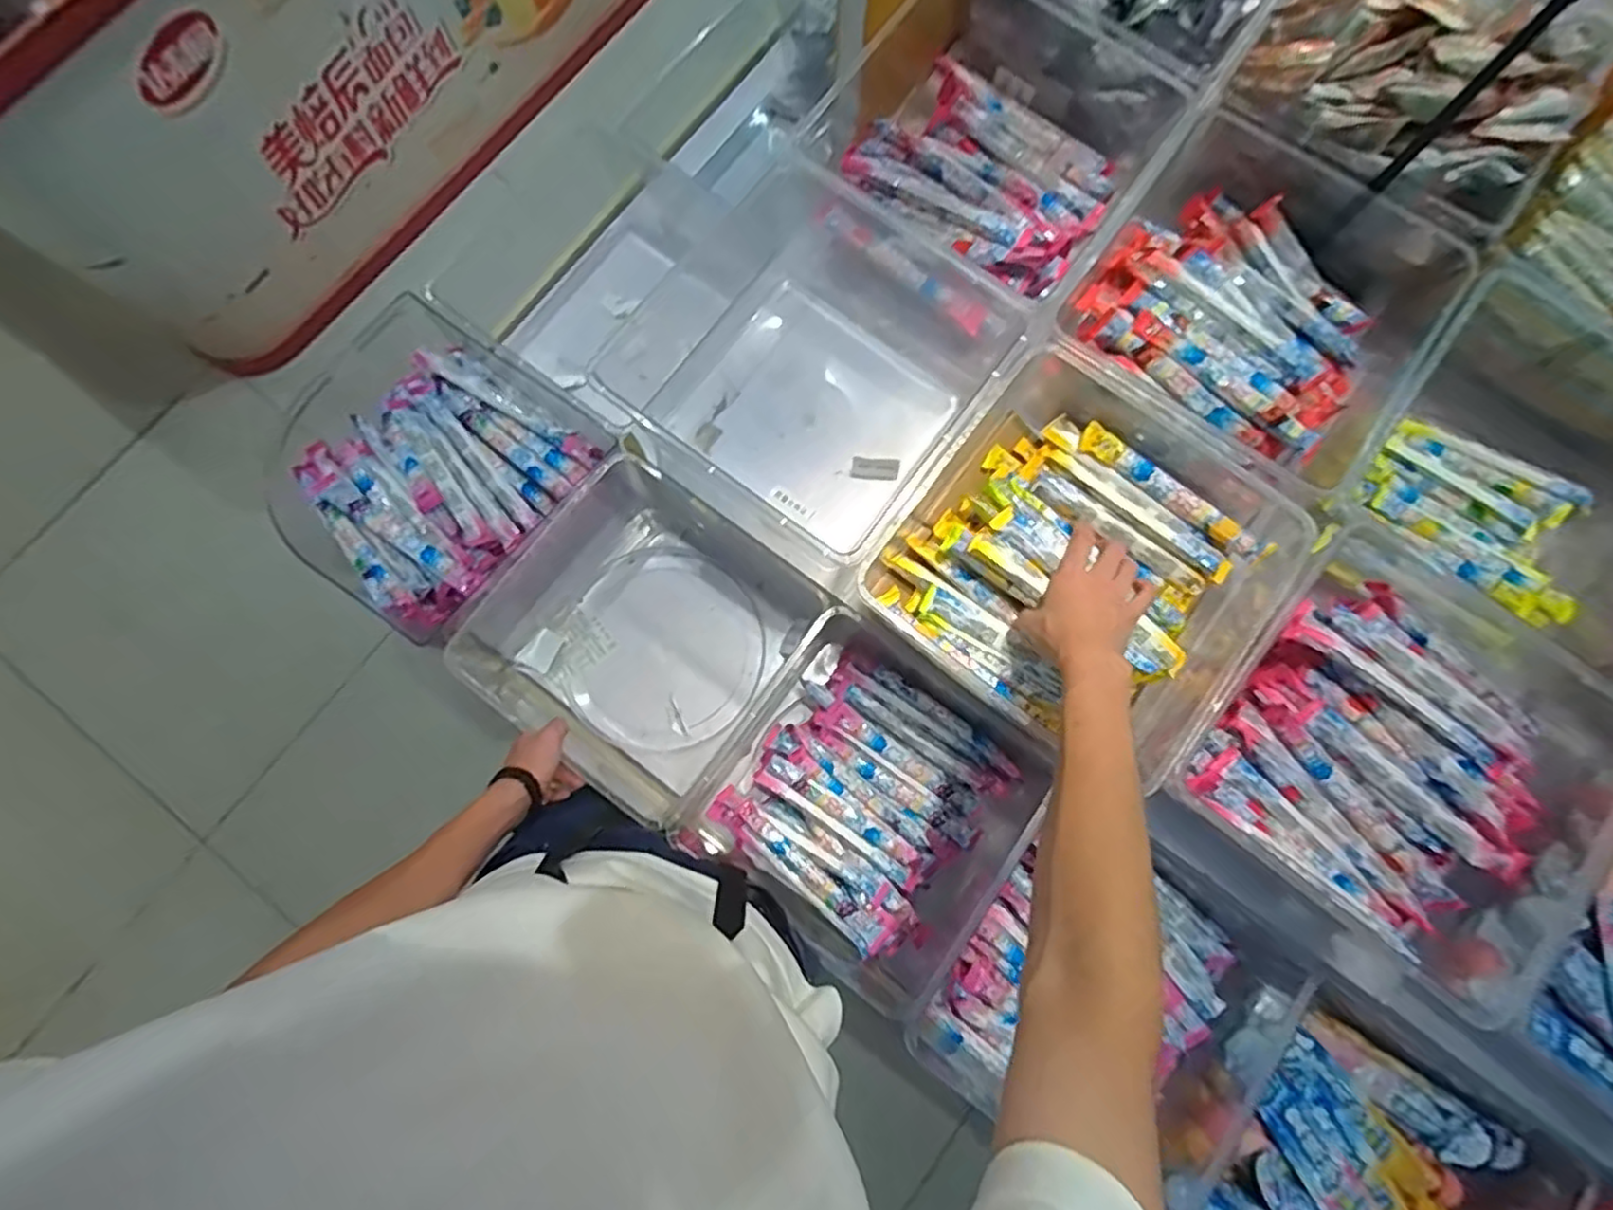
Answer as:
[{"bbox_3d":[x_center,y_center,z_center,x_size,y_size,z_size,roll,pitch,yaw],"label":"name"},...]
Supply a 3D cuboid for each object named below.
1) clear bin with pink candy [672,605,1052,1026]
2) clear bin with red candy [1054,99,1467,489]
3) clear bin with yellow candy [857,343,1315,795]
[{"bbox_3d":[0.069,0.219,0.758,0.318,0.140,0.314,38,82,6],"label":"clear bin with pink candy"},{"bbox_3d":[0.463,-0.304,0.704,0.315,0.136,0.342,33,81,5],"label":"clear bin with red candy"},{"bbox_3d":[0.274,-0.055,0.650,0.317,0.123,0.319,38,82,6],"label":"clear bin with yellow candy"}]

